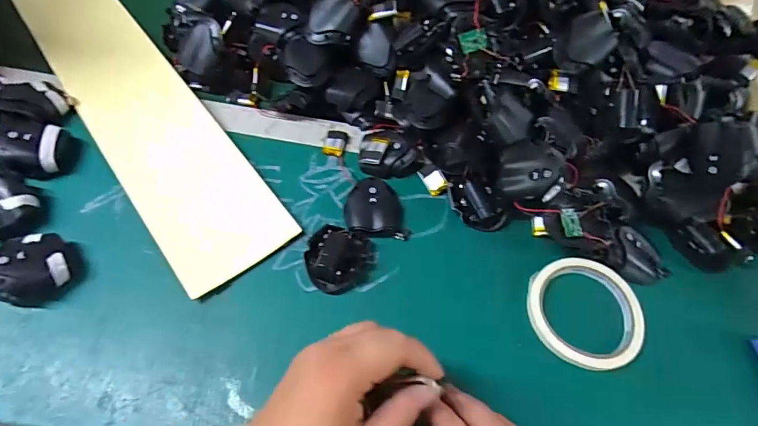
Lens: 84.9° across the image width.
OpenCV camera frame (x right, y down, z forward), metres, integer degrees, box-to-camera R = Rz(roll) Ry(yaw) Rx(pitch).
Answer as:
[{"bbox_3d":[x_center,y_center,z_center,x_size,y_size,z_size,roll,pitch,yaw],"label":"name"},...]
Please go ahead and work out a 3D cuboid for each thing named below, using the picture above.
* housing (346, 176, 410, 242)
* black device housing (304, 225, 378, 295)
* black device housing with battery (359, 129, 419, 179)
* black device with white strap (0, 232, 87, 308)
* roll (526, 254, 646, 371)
[{"bbox_3d":[-0.004,-0.004,0.396,0.056,0.016,0.065,-9,63,-8],"label":"housing"},{"bbox_3d":[-0.035,0.041,0.369,0.059,0.023,0.058,2,62,-3],"label":"black device housing"},{"bbox_3d":[0.010,-0.062,0.423,0.059,0.022,0.046,1,62,-3],"label":"black device housing with battery"},{"bbox_3d":[-0.288,0.045,0.347,0.052,0.042,0.063,15,62,4],"label":"black device with white strap"},{"bbox_3d":[0.178,0.086,0.360,0.093,0.019,0.095,2,62,-3],"label":"roll"}]

